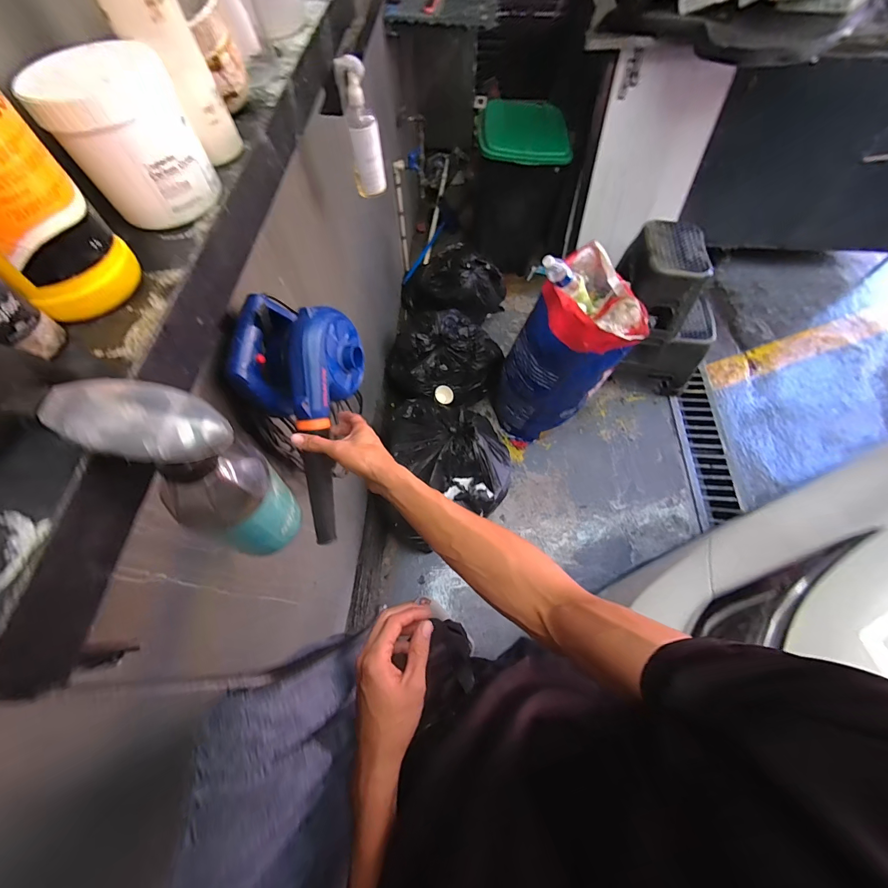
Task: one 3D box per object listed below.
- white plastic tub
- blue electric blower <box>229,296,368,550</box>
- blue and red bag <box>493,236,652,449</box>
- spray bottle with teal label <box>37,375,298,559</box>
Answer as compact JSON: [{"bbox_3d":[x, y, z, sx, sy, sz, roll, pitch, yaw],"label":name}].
[{"bbox_3d":[-0.259,-0.254,0.315,0.093,0.091,0.092,0,65,0],"label":"white plastic tub"},{"bbox_3d":[-0.202,-0.036,0.586,0.158,0.121,0.363,-7,96,-3],"label":"blue electric blower"},{"bbox_3d":[0.464,-0.302,1.482,0.380,0.773,0.370,-34,69,-15],"label":"blue and red bag"},{"bbox_3d":[-0.158,0.029,0.268,0.068,0.197,0.065,21,67,10],"label":"spray bottle with teal label"}]

